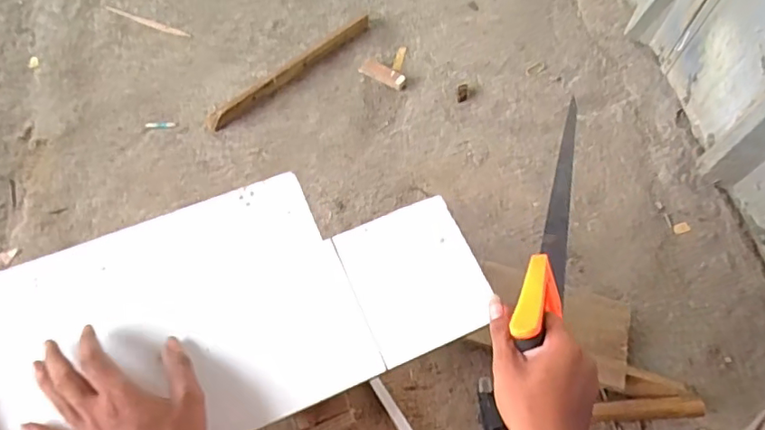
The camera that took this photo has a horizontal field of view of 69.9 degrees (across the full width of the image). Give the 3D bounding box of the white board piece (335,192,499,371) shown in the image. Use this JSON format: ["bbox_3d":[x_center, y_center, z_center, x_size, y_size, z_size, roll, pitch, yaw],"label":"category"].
[{"bbox_3d":[0.031,0.056,0.504,0.114,0.010,0.132,-21,65,-11],"label":"white board piece"}]

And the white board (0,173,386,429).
[{"bbox_3d":[-0.235,0.115,0.481,0.418,0.022,0.225,-20,65,-11],"label":"white board"}]

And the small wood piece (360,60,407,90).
[{"bbox_3d":[0.002,-0.247,0.957,0.086,0.013,0.033,30,67,14],"label":"small wood piece"}]

